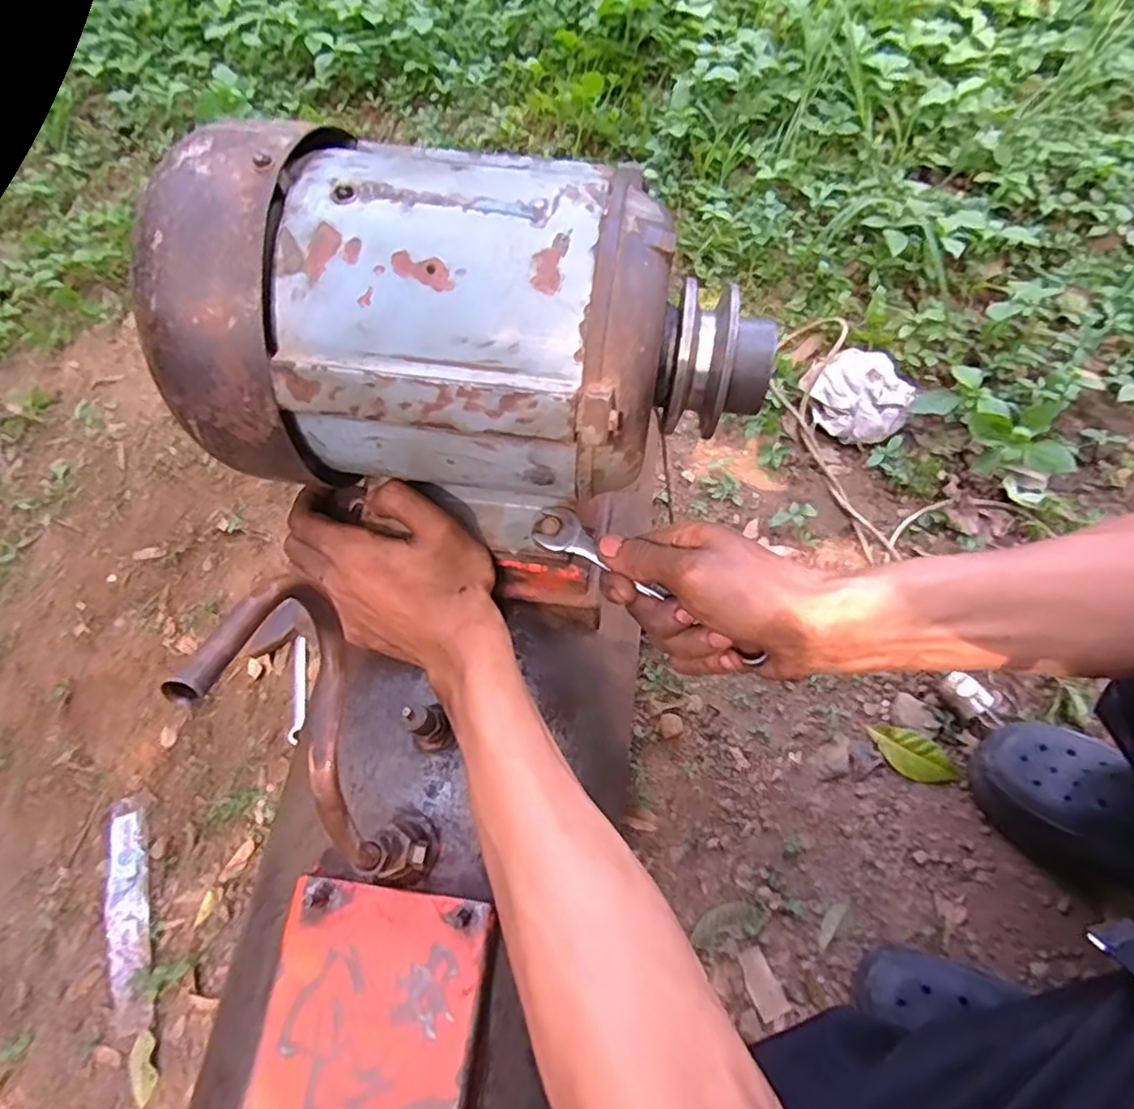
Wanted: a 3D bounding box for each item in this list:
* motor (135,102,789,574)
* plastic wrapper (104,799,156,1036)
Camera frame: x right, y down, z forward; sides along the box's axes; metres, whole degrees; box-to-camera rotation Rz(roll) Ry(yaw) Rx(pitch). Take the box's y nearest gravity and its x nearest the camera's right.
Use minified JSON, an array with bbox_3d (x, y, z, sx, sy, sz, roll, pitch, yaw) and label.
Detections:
[{"bbox_3d":[-0.034,-0.099,0.315,0.253,0.160,0.141,4,70,4],"label":"motor"},{"bbox_3d":[-0.419,0.338,0.611,0.037,0.023,0.199,-17,64,-5],"label":"plastic wrapper"}]

